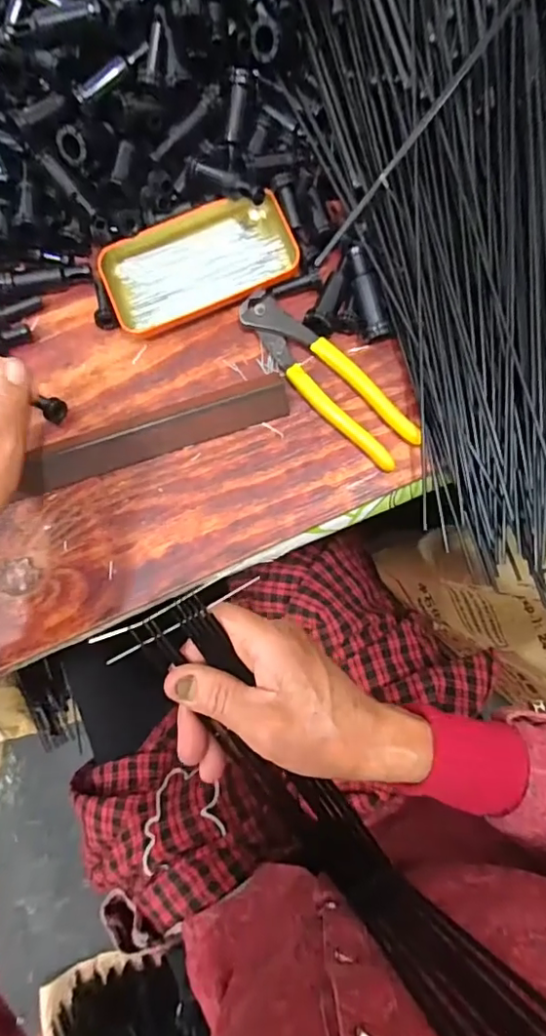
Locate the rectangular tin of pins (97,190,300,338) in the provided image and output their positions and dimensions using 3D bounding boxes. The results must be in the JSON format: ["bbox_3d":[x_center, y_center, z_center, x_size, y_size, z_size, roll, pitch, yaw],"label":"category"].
[{"bbox_3d":[-0.056,-0.192,0.413,0.141,0.023,0.070,-21,80,0],"label":"rectangular tin of pins"}]

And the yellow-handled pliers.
[{"bbox_3d":[0.038,-0.103,0.399,0.041,0.014,0.161,-44,81,-3],"label":"yellow-handled pliers"}]

